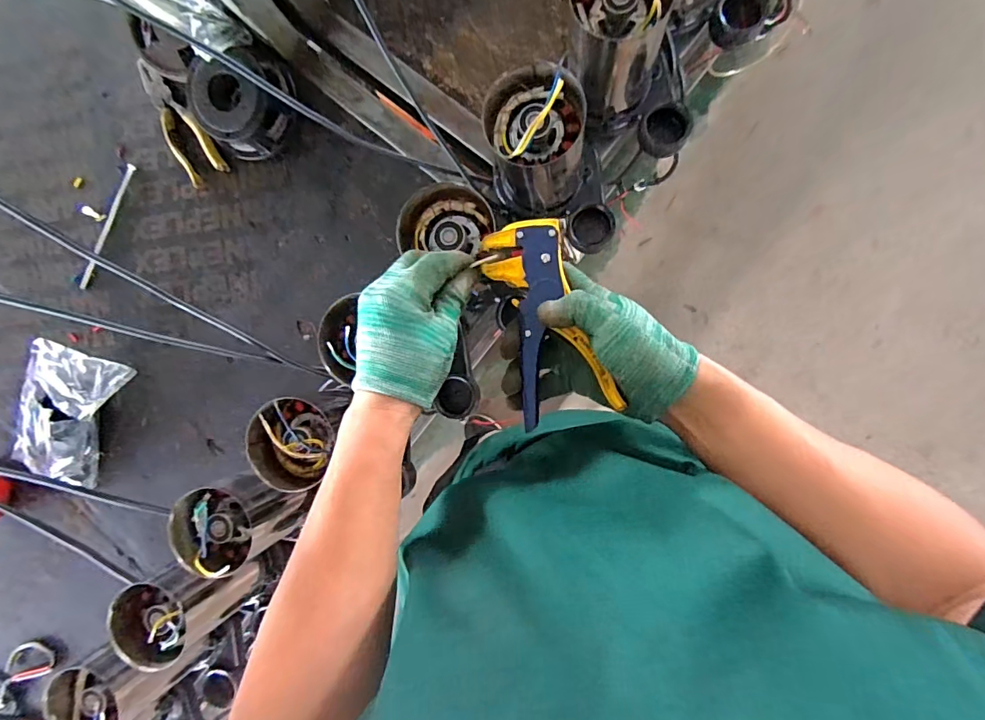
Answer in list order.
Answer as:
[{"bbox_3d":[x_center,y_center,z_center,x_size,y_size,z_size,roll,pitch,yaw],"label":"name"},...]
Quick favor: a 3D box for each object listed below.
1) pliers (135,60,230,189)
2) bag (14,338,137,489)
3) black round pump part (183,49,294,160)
[{"bbox_3d":[-0.424,-0.324,0.647,0.060,0.023,0.174,-27,89,8],"label":"pliers"},{"bbox_3d":[-0.607,0.083,0.681,0.125,0.049,0.192,22,95,6],"label":"bag"},{"bbox_3d":[-0.318,-0.324,0.608,0.117,0.067,0.112,-3,92,8],"label":"black round pump part"}]

